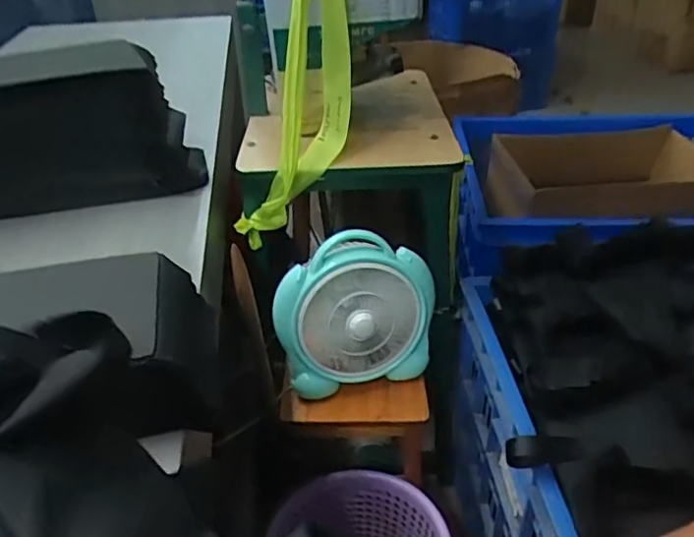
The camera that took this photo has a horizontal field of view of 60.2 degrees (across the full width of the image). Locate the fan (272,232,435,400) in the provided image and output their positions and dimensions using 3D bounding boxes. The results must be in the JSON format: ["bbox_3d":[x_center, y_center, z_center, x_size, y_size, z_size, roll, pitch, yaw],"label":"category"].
[{"bbox_3d":[0.012,0.066,0.897,0.237,0.219,0.084,-9,35,-10],"label":"fan"}]

